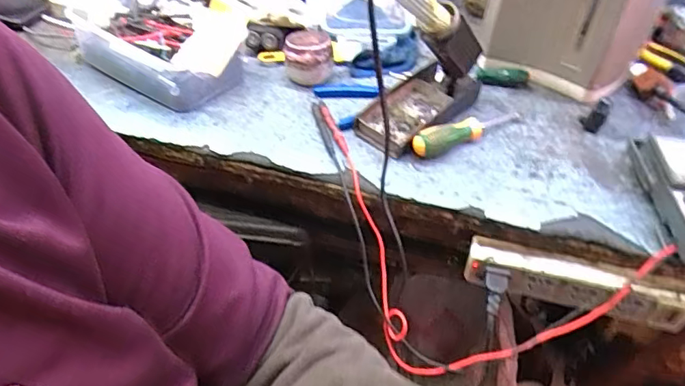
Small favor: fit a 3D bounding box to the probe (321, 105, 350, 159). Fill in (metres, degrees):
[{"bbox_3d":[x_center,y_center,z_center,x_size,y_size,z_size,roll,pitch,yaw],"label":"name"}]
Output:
[{"bbox_3d":[-0.009,-0.071,0.603,0.011,0.007,0.099,-11,45,-16],"label":"probe"}]

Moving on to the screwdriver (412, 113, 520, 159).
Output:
[{"bbox_3d":[0.145,-0.073,0.602,0.158,0.028,0.022,-23,49,-26],"label":"screwdriver"}]

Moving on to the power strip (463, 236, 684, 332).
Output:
[{"bbox_3d":[0.233,0.092,0.529,0.211,0.052,0.028,13,43,9],"label":"power strip"}]

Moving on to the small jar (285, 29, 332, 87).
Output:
[{"bbox_3d":[-0.044,-0.172,0.673,0.061,0.057,0.060,-1,43,-6],"label":"small jar"}]

